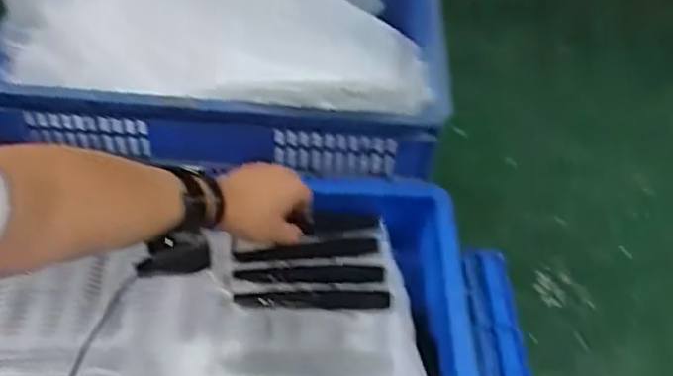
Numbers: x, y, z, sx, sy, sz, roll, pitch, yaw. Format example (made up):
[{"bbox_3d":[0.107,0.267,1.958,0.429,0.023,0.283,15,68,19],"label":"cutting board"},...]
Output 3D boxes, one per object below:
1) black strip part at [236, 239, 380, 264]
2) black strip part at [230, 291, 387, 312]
[{"bbox_3d":[-0.035,0.073,0.772,0.171,0.010,0.023,-3,48,-7],"label":"black strip part"},{"bbox_3d":[-0.027,0.125,0.726,0.170,0.009,0.026,2,47,-3],"label":"black strip part"}]

